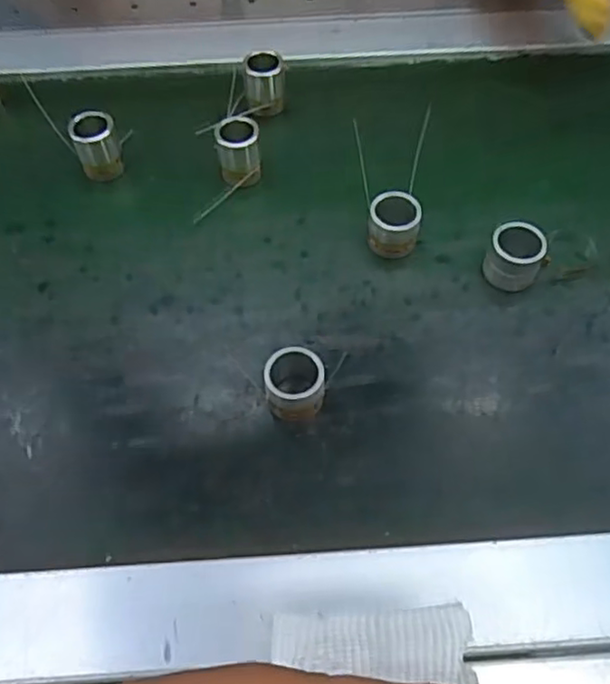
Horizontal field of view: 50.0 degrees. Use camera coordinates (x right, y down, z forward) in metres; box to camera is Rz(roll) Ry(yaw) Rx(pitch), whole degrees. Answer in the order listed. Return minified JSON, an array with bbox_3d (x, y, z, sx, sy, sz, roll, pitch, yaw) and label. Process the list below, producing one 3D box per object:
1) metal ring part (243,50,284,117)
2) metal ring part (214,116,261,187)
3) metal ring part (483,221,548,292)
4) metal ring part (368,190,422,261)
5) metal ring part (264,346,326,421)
[{"bbox_3d":[-0.023,-0.147,0.377,0.022,0.034,0.017,-5,59,-2],"label":"metal ring part"},{"bbox_3d":[-0.035,-0.100,0.348,0.022,0.031,0.021,-7,59,-3],"label":"metal ring part"},{"bbox_3d":[0.100,-0.041,0.313,0.025,0.024,0.021,13,60,9],"label":"metal ring part"},{"bbox_3d":[0.045,-0.058,0.325,0.025,0.023,0.022,10,60,7],"label":"metal ring part"},{"bbox_3d":[-0.004,0.018,0.281,0.025,0.024,0.023,-1,59,1],"label":"metal ring part"}]

